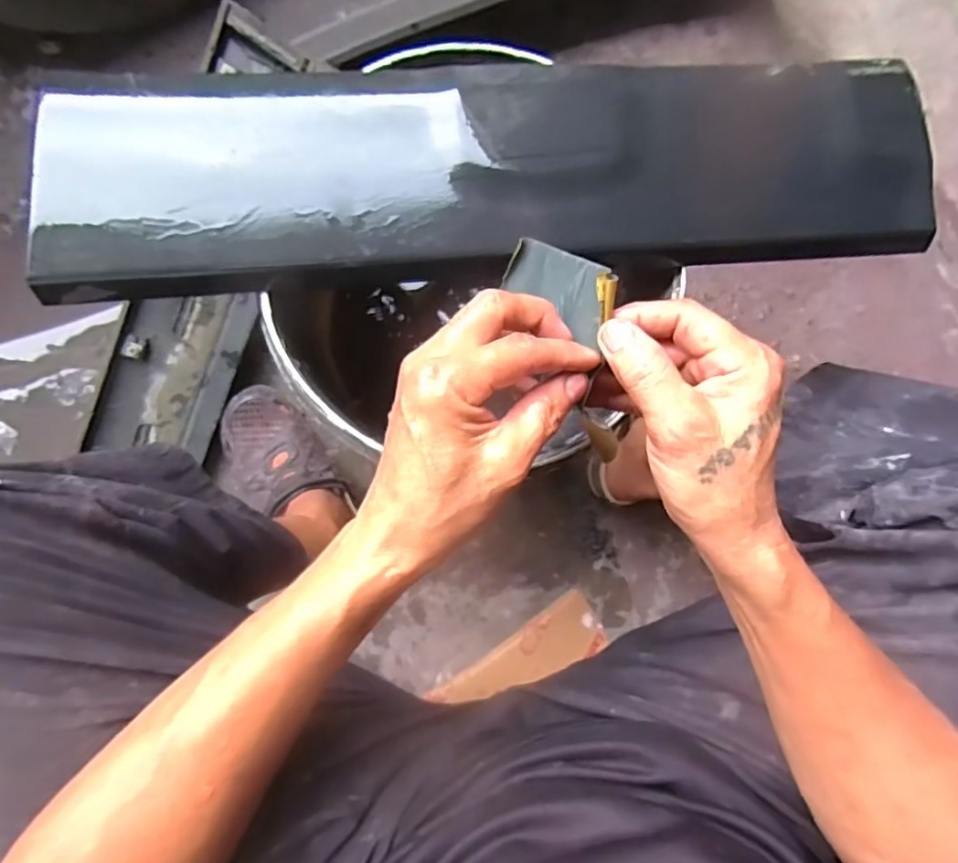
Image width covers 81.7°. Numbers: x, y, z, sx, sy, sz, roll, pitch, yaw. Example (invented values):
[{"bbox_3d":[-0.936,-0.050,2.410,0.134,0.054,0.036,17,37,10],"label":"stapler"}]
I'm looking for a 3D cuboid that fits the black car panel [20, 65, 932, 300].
[{"bbox_3d":[0.028,-0.178,0.369,0.584,0.031,0.135,-6,88,-8],"label":"black car panel"}]

